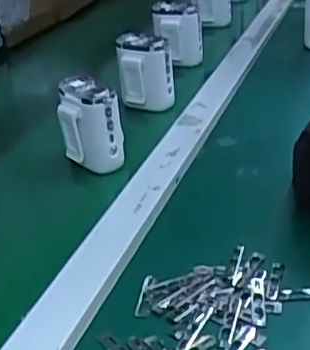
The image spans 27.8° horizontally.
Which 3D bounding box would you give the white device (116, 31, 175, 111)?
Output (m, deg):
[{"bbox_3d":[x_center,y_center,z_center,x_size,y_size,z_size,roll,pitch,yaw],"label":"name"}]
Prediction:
[{"bbox_3d":[-0.012,-0.127,0.756,0.071,0.079,0.046,5,30,11],"label":"white device"}]

